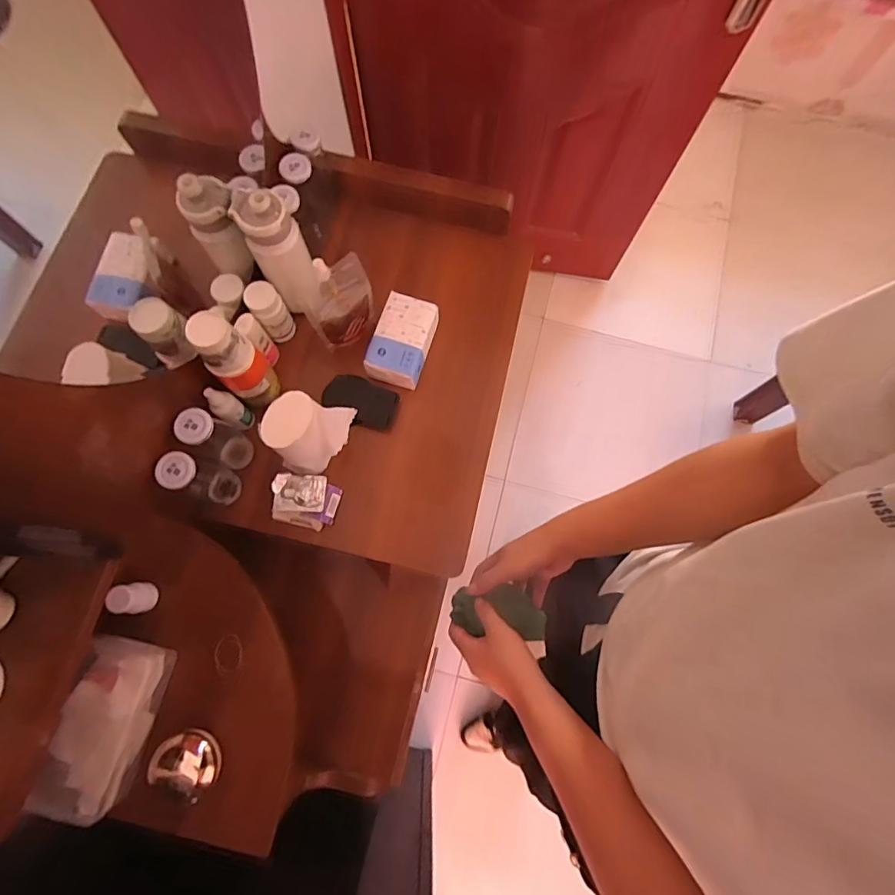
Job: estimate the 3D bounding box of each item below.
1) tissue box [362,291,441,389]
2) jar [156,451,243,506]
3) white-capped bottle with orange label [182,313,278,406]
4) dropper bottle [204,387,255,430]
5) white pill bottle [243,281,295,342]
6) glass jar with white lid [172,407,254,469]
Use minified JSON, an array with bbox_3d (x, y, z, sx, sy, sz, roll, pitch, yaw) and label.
[{"bbox_3d":[-0.076,-0.183,0.845,0.095,0.059,0.145,19,76,4],"label":"tissue box"},{"bbox_3d":[-0.364,0.046,0.718,0.054,0.150,0.054,0,76,-1],"label":"jar"},{"bbox_3d":[-0.311,-0.124,0.716,0.064,0.189,0.071,39,79,9],"label":"white-capped bottle with orange label"},{"bbox_3d":[-0.346,-0.060,0.768,0.032,0.114,0.038,34,78,8],"label":"dropper bottle"},{"bbox_3d":[-0.299,-0.229,0.820,0.052,0.107,0.051,-34,79,-9],"label":"white pill bottle"},{"bbox_3d":[-0.352,-0.012,0.741,0.053,0.157,0.059,29,77,7],"label":"glass jar with white lid"}]

